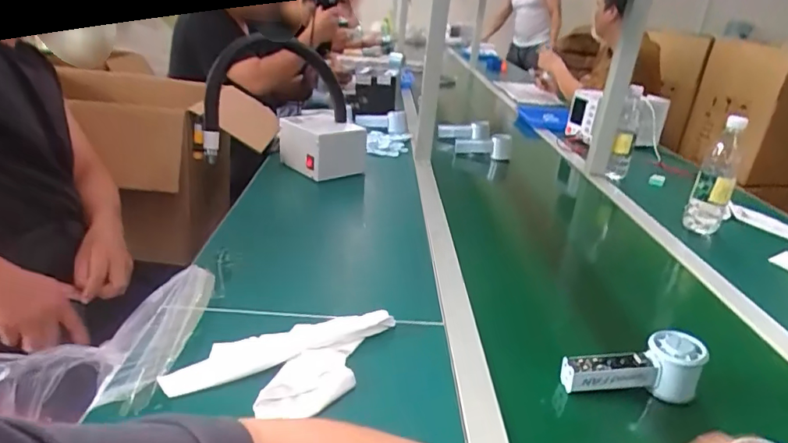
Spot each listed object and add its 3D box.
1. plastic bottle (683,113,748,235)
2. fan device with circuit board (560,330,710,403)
[{"bbox_3d":[0.635,-0.089,1.018,0.071,0.216,0.068,19,27,27],"label":"plastic bottle"},{"bbox_3d":[0.262,0.166,0.581,0.155,0.062,0.051,-7,24,1],"label":"fan device with circuit board"}]

